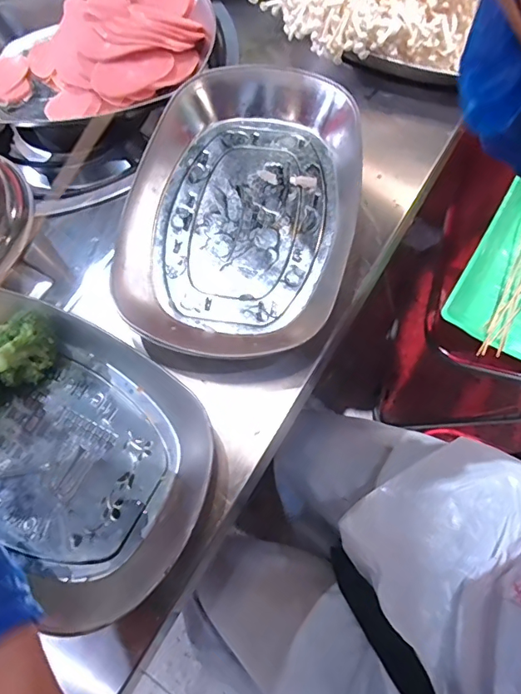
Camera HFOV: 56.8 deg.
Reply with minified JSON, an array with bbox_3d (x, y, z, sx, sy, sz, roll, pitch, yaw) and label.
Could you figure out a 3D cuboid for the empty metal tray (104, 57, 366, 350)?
[{"bbox_3d":[-0.017,-0.110,0.354,0.170,0.037,0.238,8,68,7],"label":"empty metal tray"}]

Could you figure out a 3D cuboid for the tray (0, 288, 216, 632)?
[{"bbox_3d":[-0.139,0.045,0.301,0.243,0.049,0.141,30,72,15],"label":"tray"}]

